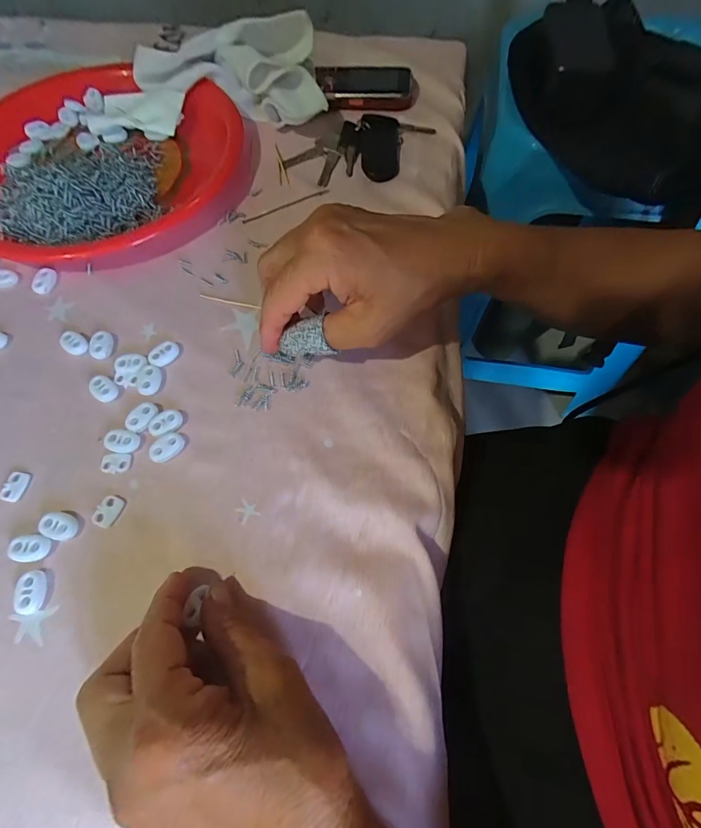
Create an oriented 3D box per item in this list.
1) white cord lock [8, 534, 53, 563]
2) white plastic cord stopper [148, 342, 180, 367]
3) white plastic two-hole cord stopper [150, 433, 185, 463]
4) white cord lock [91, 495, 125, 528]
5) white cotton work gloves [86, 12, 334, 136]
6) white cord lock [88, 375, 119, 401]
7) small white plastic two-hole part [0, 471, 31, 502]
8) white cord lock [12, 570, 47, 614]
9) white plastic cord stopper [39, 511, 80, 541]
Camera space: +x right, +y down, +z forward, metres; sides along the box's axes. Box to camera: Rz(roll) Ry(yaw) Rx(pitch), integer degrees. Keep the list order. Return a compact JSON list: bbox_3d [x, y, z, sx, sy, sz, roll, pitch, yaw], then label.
[{"bbox_3d":[-0.186,0.078,0.238,0.022,0.006,0.014,0,66,1],"label":"white cord lock"},{"bbox_3d":[-0.133,-0.043,0.291,0.014,0.006,0.022,41,73,17],"label":"white plastic cord stopper"},{"bbox_3d":[-0.118,0.021,0.263,0.023,0.004,0.015,-41,71,-16],"label":"white plastic two-hole cord stopper"},{"bbox_3d":[-0.148,0.059,0.248,0.013,0.004,0.019,19,68,10],"label":"white cord lock"},{"bbox_3d":[-0.137,-0.309,0.379,0.223,0.062,0.078,0,66,1],"label":"white cotton work gloves"},{"bbox_3d":[-0.170,-0.017,0.282,0.022,0.007,0.015,37,72,16],"label":"white cord lock"},{"bbox_3d":[-0.211,0.045,0.255,0.014,0.004,0.019,10,66,6],"label":"small white plastic two-hole part"},{"bbox_3d":[-0.178,0.099,0.228,0.013,0.007,0.022,-5,66,-1],"label":"white cord lock"},{"bbox_3d":[-0.174,0.067,0.243,0.021,0.005,0.015,20,68,10],"label":"white plastic cord stopper"}]

